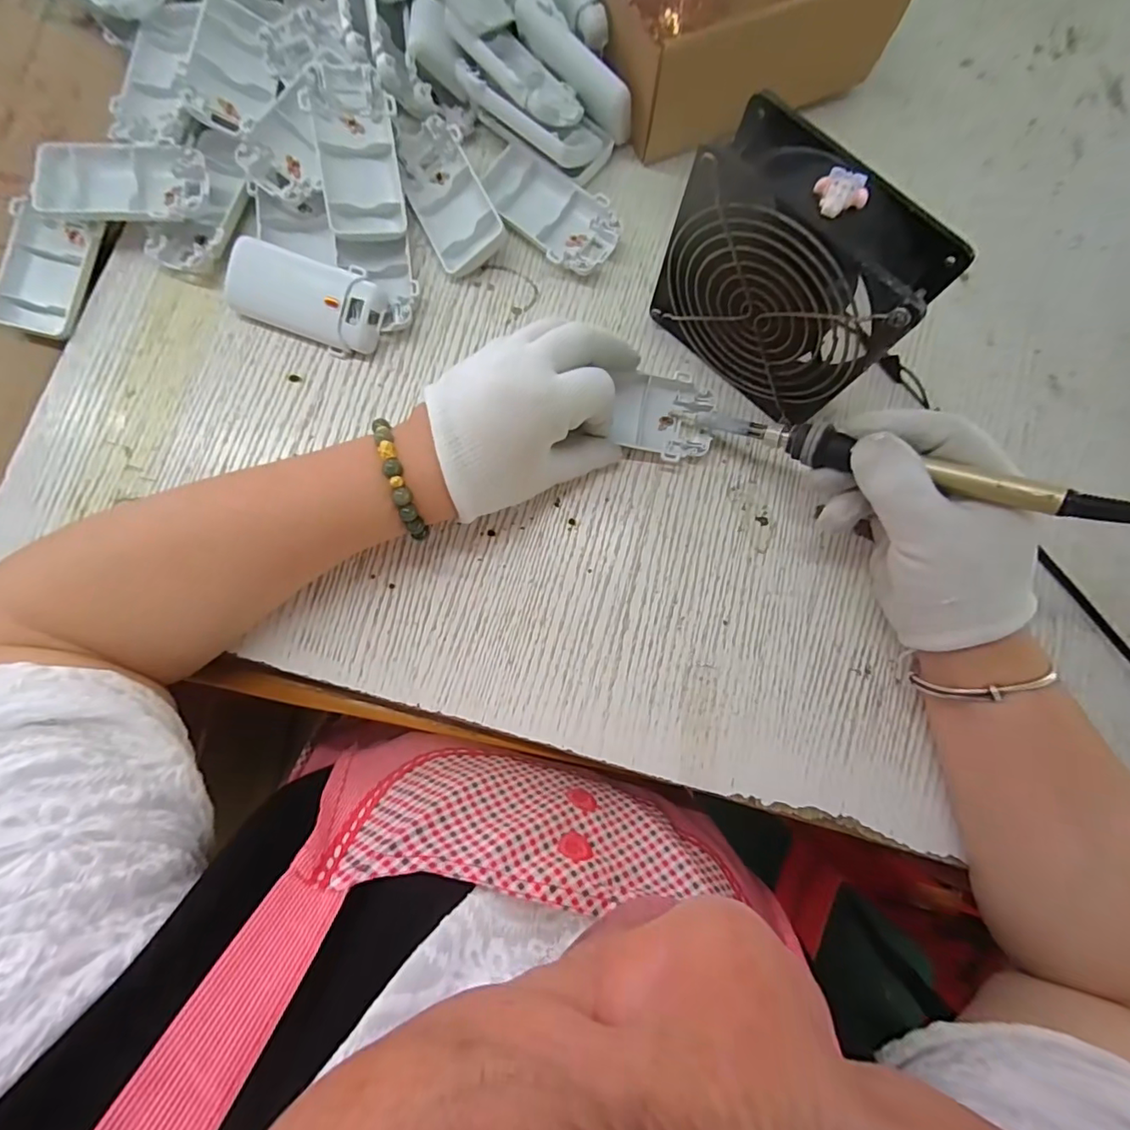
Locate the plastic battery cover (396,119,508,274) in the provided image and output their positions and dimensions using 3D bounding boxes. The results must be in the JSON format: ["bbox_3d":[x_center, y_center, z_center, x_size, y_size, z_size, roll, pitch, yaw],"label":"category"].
[{"bbox_3d":[-0.075,-0.236,0.330,0.048,0.020,0.103,-23,78,13],"label":"plastic battery cover"}]

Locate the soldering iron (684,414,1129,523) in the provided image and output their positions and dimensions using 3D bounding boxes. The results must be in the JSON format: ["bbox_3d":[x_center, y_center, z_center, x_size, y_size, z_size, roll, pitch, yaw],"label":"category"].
[{"bbox_3d":[0.169,-0.048,0.263,0.233,0.026,0.018,21,83,29],"label":"soldering iron"}]

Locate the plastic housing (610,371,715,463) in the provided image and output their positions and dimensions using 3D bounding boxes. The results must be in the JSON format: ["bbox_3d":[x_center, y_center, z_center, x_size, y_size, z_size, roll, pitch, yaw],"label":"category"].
[{"bbox_3d":[0.059,-0.088,0.316,0.057,0.019,0.048,5,83,0],"label":"plastic housing"}]

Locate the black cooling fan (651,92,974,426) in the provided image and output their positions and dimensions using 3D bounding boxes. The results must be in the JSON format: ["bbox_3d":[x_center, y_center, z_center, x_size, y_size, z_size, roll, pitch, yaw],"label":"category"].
[{"bbox_3d":[0.110,-0.143,0.271,0.116,0.122,0.044,43,82,4],"label":"black cooling fan"}]

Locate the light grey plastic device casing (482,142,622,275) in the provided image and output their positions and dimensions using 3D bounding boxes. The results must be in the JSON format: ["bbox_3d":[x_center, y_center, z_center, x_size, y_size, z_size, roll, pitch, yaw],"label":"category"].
[{"bbox_3d":[-0.010,-0.224,0.337,0.093,0.016,0.048,35,81,3],"label":"light grey plastic device casing"}]

